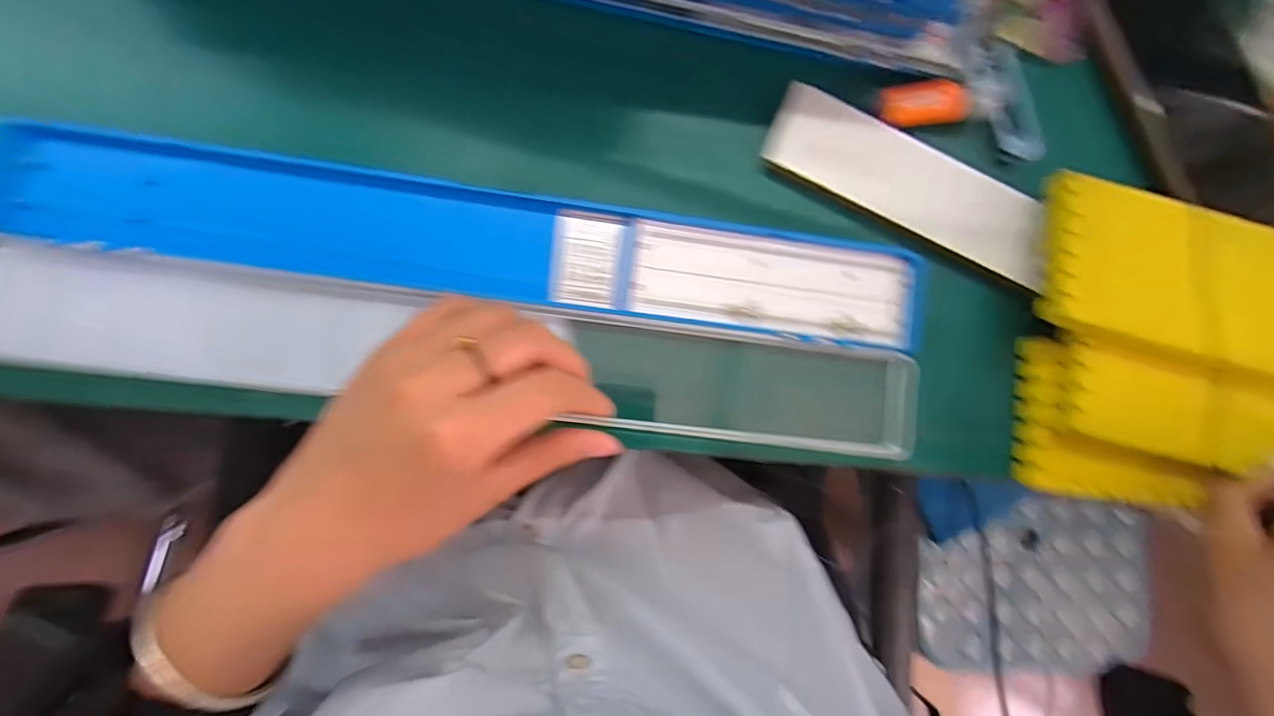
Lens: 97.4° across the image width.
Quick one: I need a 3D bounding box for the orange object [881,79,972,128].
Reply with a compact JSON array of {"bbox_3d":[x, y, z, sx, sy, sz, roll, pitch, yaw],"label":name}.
[{"bbox_3d":[0.154,-0.136,0.300,0.042,0.013,0.023,-5,86,-7],"label":"orange object"}]

